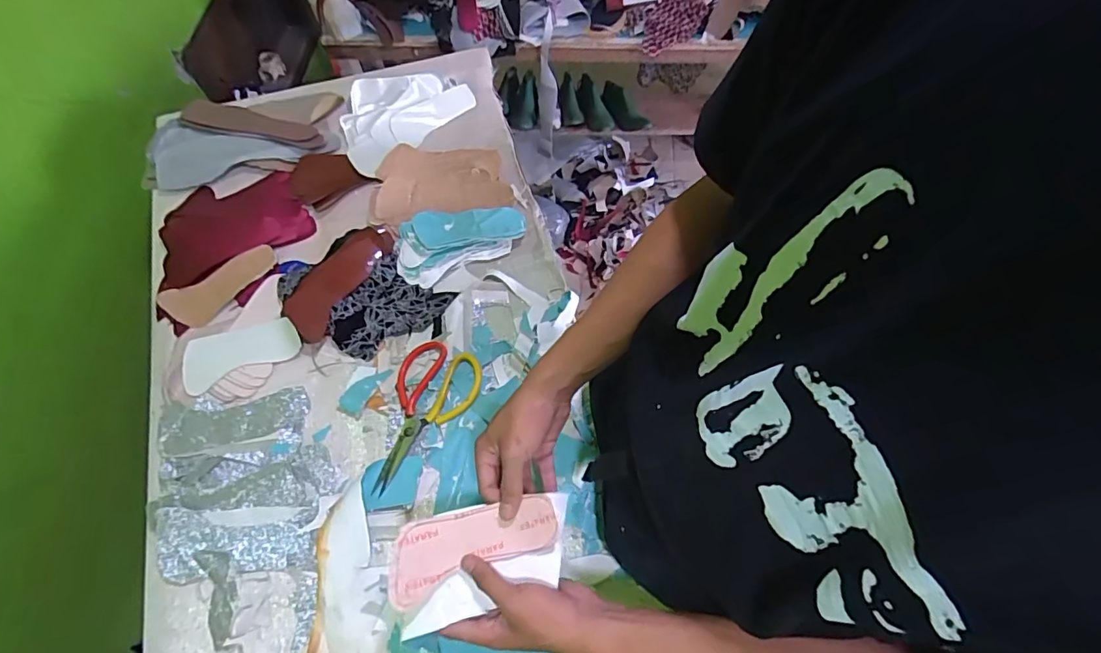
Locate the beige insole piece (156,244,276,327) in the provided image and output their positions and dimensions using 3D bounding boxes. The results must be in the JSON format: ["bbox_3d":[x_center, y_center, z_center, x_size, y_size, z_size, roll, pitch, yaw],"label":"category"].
[{"bbox_3d":[-0.493,-0.061,0.769,0.165,0.008,0.066,-32,93,-16],"label":"beige insole piece"}]

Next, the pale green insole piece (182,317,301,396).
[{"bbox_3d":[-0.432,0.033,0.710,0.153,0.011,0.067,-23,89,-12],"label":"pale green insole piece"}]

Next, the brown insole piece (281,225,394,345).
[{"bbox_3d":[-0.316,-0.072,0.756,0.064,0.032,0.188,28,68,14],"label":"brown insole piece"}]

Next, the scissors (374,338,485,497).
[{"bbox_3d":[-0.170,0.119,0.683,0.107,0.008,0.204,15,66,9],"label":"scissors"}]

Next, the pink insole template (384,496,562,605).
[{"bbox_3d":[-0.071,0.199,0.472,0.153,0.022,0.063,-16,65,-6],"label":"pink insole template"}]

